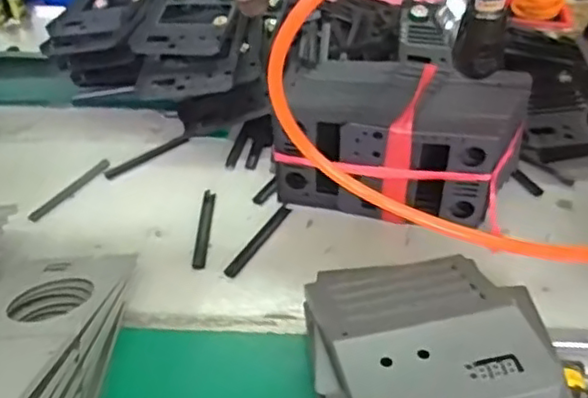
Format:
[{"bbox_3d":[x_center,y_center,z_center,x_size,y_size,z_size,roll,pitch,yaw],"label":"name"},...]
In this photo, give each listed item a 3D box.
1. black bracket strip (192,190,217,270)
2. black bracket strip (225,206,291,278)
[{"bbox_3d":[-0.120,0.040,0.861,0.016,0.008,0.151,0,40,1],"label":"black bracket strip"},{"bbox_3d":[-0.046,0.054,0.845,0.018,0.004,0.143,20,45,24],"label":"black bracket strip"}]

